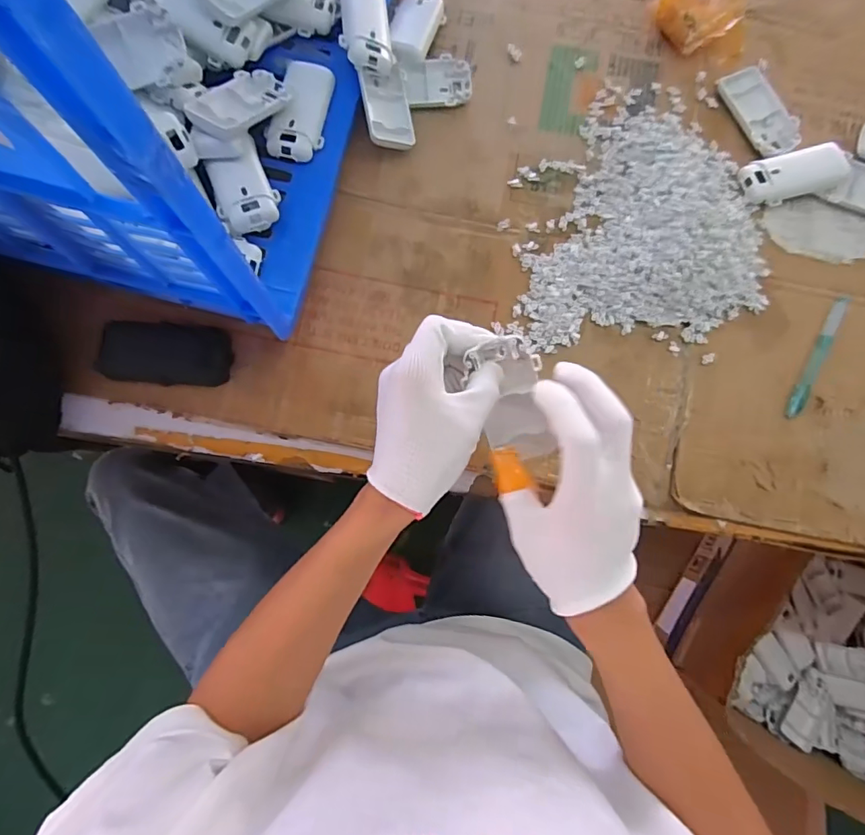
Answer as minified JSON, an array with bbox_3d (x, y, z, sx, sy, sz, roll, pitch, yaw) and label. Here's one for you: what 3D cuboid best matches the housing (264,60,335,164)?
[{"bbox_3d":[-0.121,-0.280,0.461,0.046,0.018,0.091,11,84,1],"label":"housing"}]

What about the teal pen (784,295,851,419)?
[{"bbox_3d":[0.356,-0.055,0.469,0.013,0.011,0.125,28,84,3],"label":"teal pen"}]

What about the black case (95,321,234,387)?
[{"bbox_3d":[-0.239,-0.056,0.449,0.110,0.038,0.052,2,82,-1],"label":"black case"}]

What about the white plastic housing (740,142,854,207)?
[{"bbox_3d":[0.350,-0.238,0.494,0.092,0.028,0.045,-18,84,-2],"label":"white plastic housing"}]

